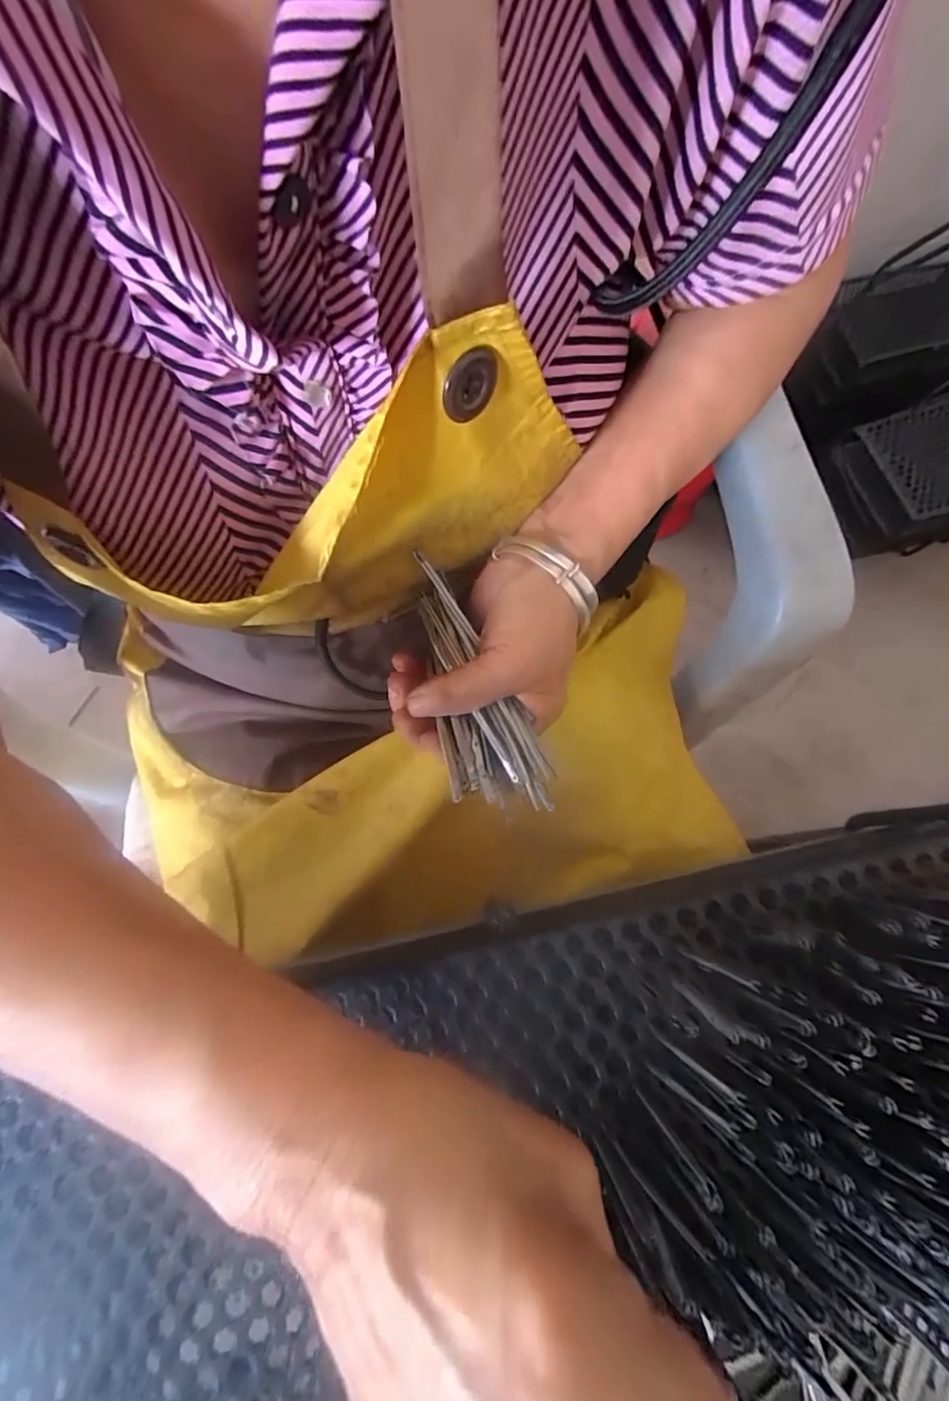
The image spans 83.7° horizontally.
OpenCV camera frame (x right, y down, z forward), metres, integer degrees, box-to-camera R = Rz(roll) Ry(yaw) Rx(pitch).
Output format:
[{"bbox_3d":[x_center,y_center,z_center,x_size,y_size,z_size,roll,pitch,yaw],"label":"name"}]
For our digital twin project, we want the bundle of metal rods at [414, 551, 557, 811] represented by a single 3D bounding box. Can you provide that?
[{"bbox_3d":[-0.003,-0.007,0.270,0.046,0.025,0.132,-18,78,-6],"label":"bundle of metal rods"}]

